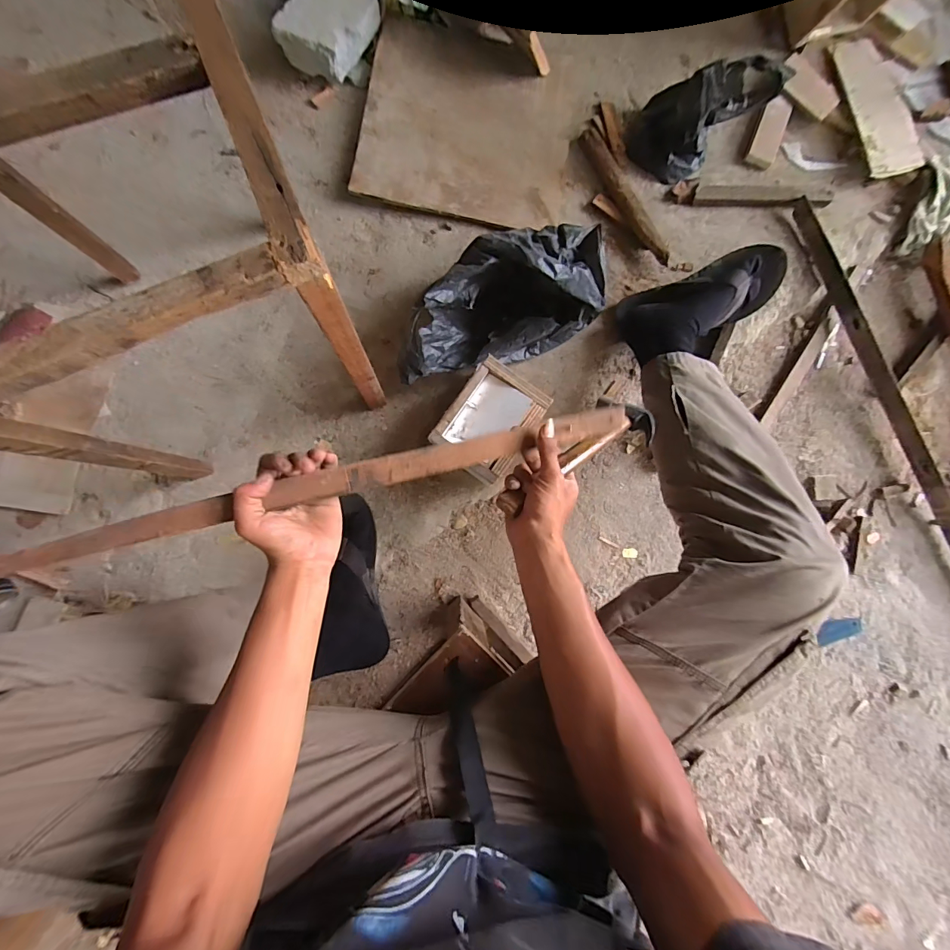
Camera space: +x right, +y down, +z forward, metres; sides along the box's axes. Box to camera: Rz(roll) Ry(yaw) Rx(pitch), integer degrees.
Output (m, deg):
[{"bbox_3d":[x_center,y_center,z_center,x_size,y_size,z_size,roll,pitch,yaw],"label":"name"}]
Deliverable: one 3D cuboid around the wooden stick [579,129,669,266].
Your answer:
[{"bbox_3d":[0.277,-0.511,0.767,0.049,0.029,0.284,-26,88,-3],"label":"wooden stick"}]

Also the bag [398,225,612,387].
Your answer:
[{"bbox_3d":[0.036,-0.268,0.671,0.364,0.155,0.165,-28,89,-5],"label":"bag"}]

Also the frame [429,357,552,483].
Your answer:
[{"bbox_3d":[0.026,-0.081,0.639,0.127,0.030,0.161,34,83,2],"label":"frame"}]

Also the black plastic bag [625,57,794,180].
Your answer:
[{"bbox_3d":[0.401,-0.659,0.727,0.206,0.149,0.151,-38,90,-5],"label":"black plastic bag"}]

